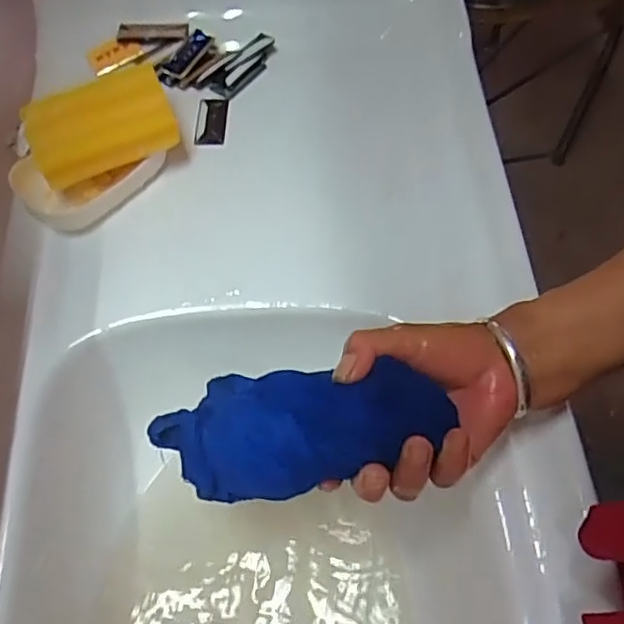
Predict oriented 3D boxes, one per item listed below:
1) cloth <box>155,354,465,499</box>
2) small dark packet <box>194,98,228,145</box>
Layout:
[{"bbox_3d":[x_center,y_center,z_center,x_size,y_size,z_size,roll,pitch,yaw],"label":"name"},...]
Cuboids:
[{"bbox_3d":[-0.012,0.061,0.354,0.163,0.044,0.068,-13,61,15],"label":"cloth"},{"bbox_3d":[-0.088,-0.167,0.559,0.025,0.009,0.057,1,62,2],"label":"small dark packet"}]

